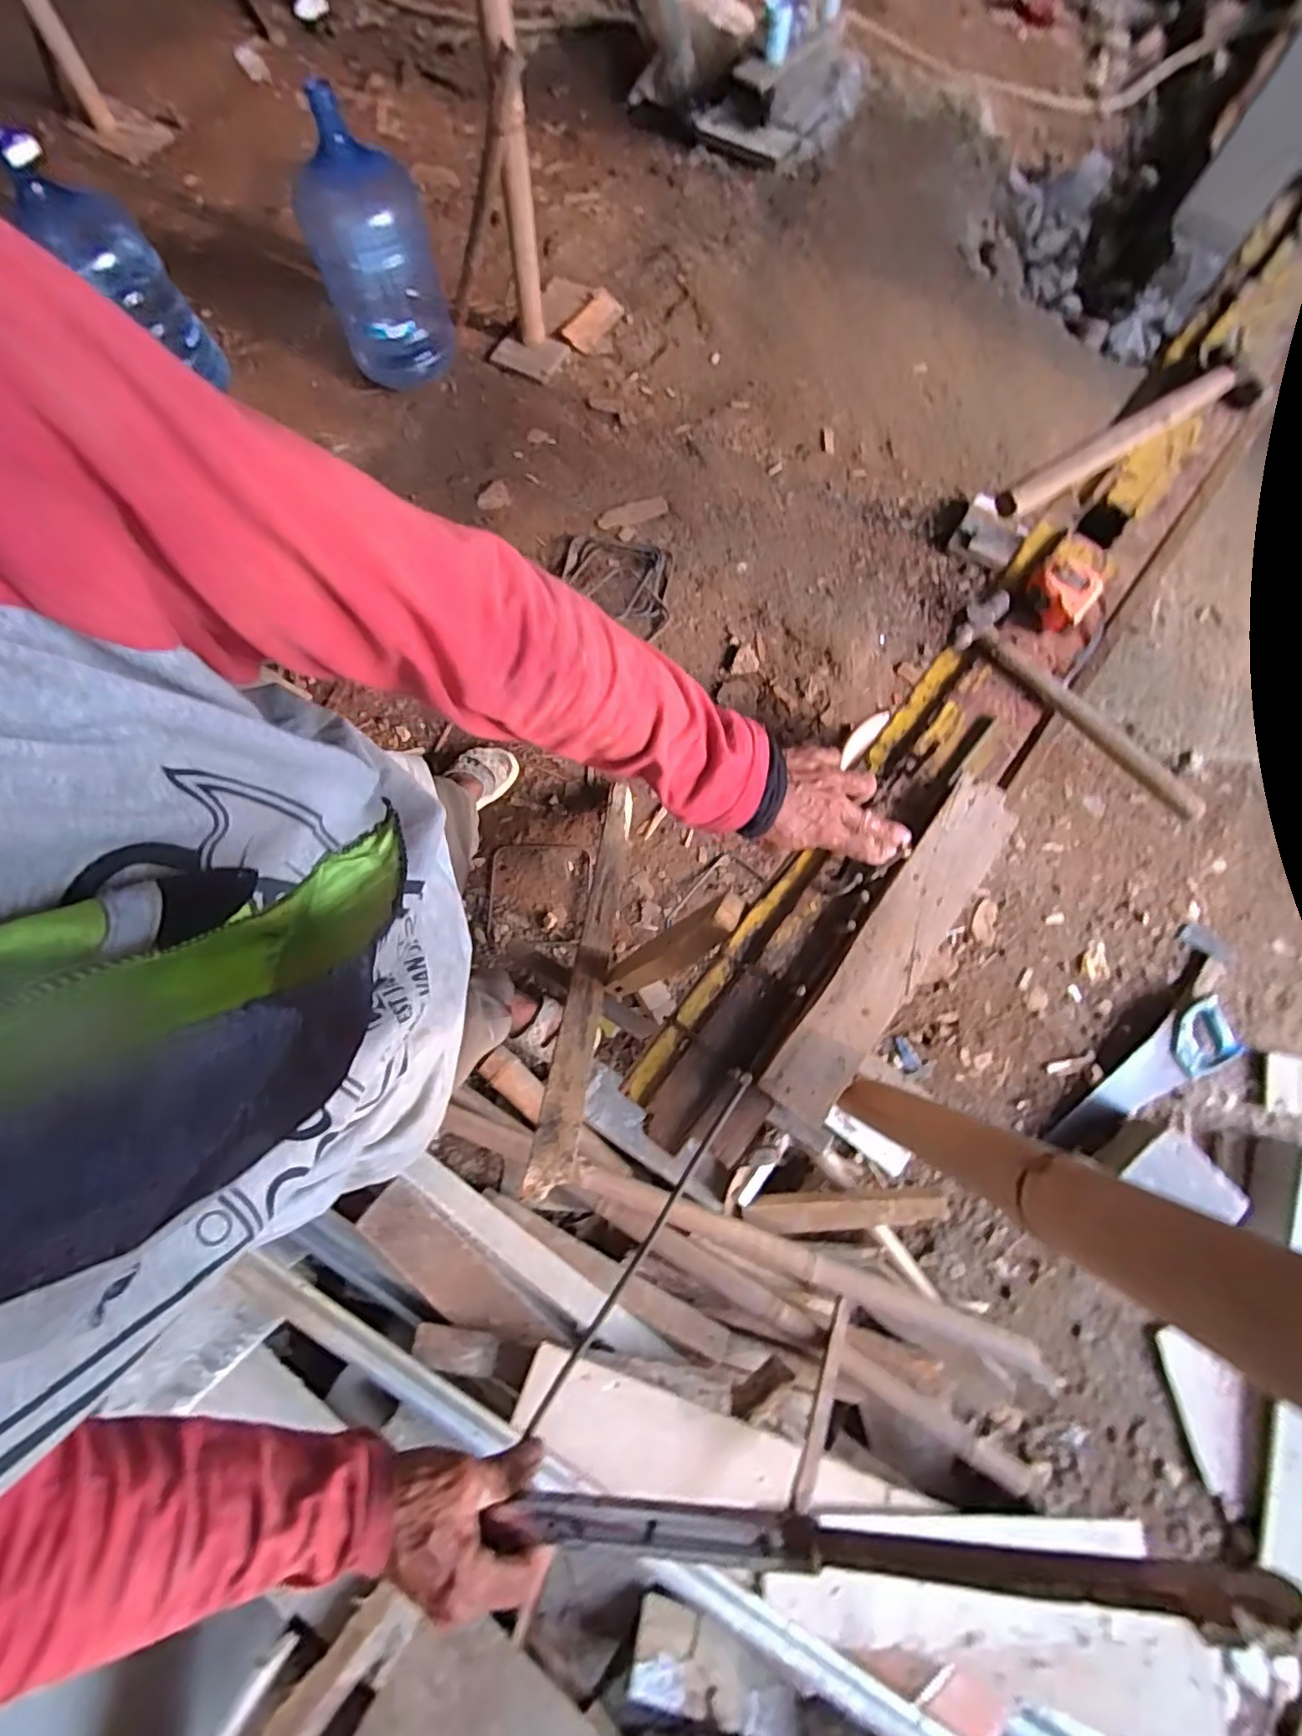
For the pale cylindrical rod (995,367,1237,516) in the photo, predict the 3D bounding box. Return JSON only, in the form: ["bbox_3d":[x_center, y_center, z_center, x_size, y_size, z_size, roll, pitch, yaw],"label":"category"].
[{"bbox_3d":[0.482,-0.439,0.635,0.317,0.026,0.028,-33,81,-7],"label":"pale cylindrical rod"}]

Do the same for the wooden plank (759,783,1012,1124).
[{"bbox_3d":[0.208,0.060,0.524,0.061,0.018,0.330,38,80,6],"label":"wooden plank"}]

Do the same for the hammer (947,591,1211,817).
[{"bbox_3d":[0.395,-0.151,0.572,0.072,0.024,0.265,-43,82,-9],"label":"hammer"}]

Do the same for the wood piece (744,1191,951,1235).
[{"bbox_3d":[0.348,0.628,1.141,0.354,0.043,0.064,-8,78,10],"label":"wood piece"}]

